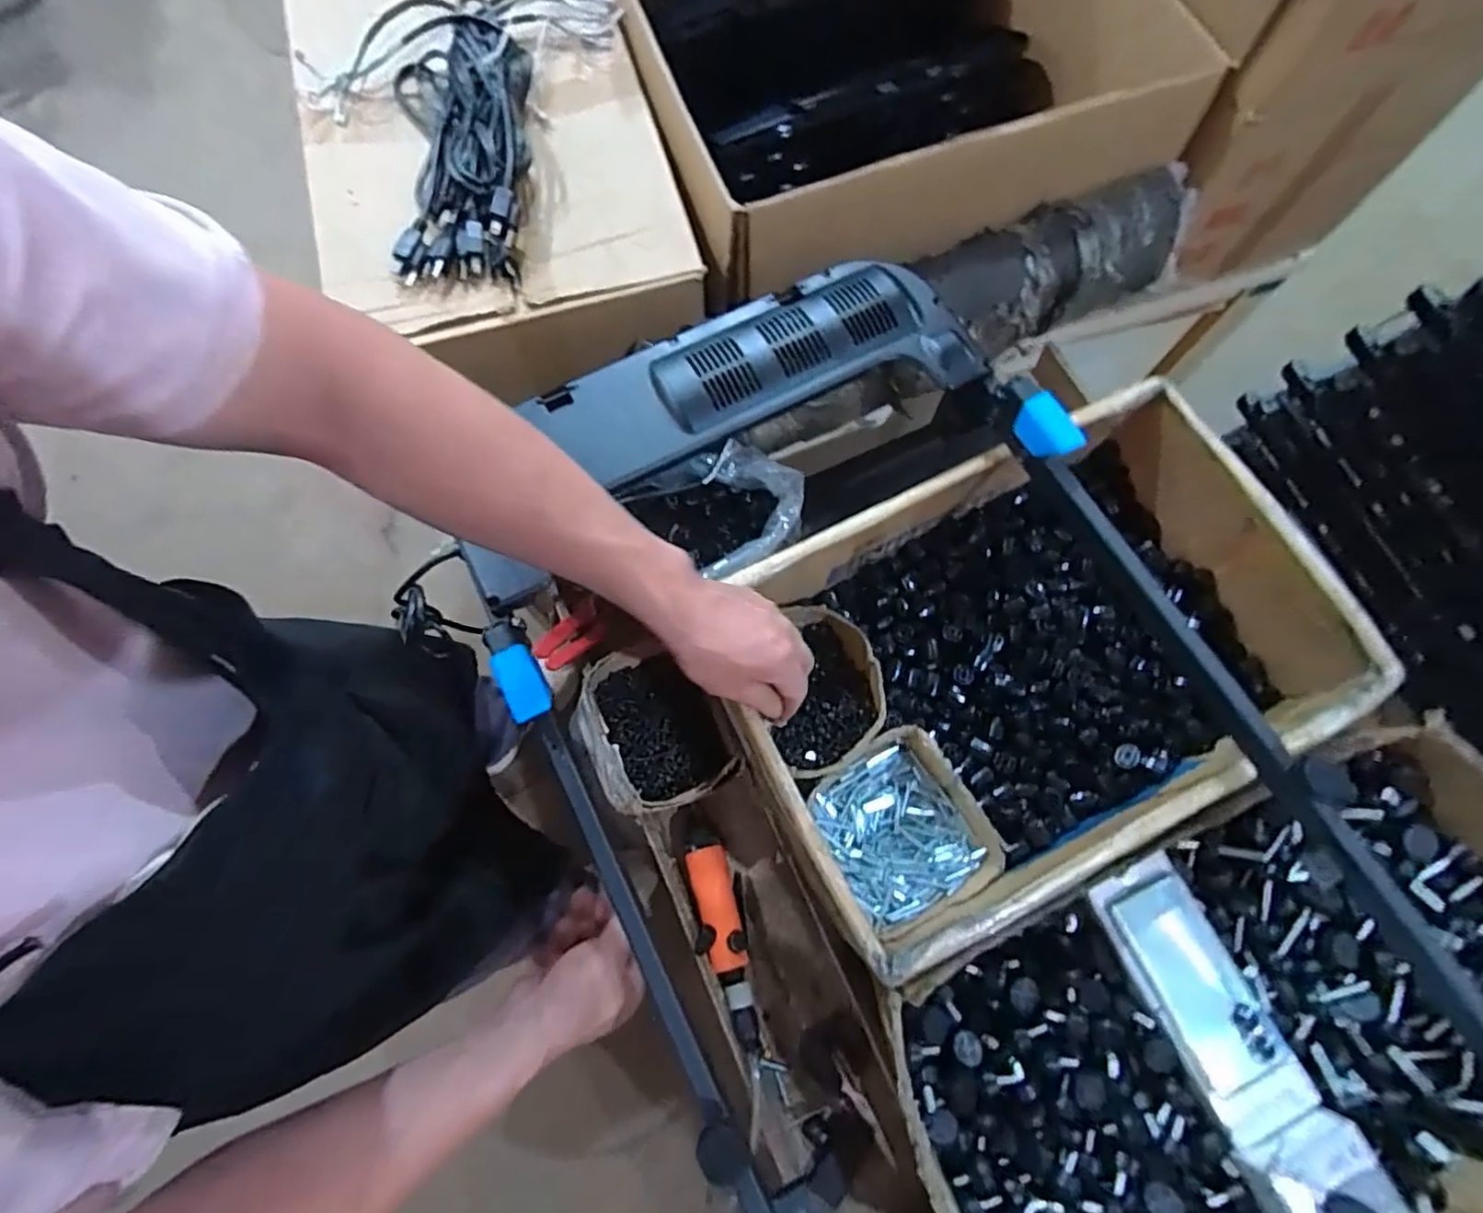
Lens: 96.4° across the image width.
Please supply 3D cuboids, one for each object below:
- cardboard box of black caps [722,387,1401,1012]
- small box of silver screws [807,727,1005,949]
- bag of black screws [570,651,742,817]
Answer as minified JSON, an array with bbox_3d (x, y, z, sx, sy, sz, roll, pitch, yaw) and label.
[{"bbox_3d":[0.257,0.052,0.640,0.518,0.146,0.347,-27,73,-9],"label":"cardboard box of black caps"},{"bbox_3d":[0.152,0.212,0.638,0.138,0.053,0.159,-29,73,-10],"label":"small box of silver screws"},{"bbox_3d":[-0.092,0.129,0.707,0.134,0.076,0.173,-26,76,-17],"label":"bag of black screws"}]

